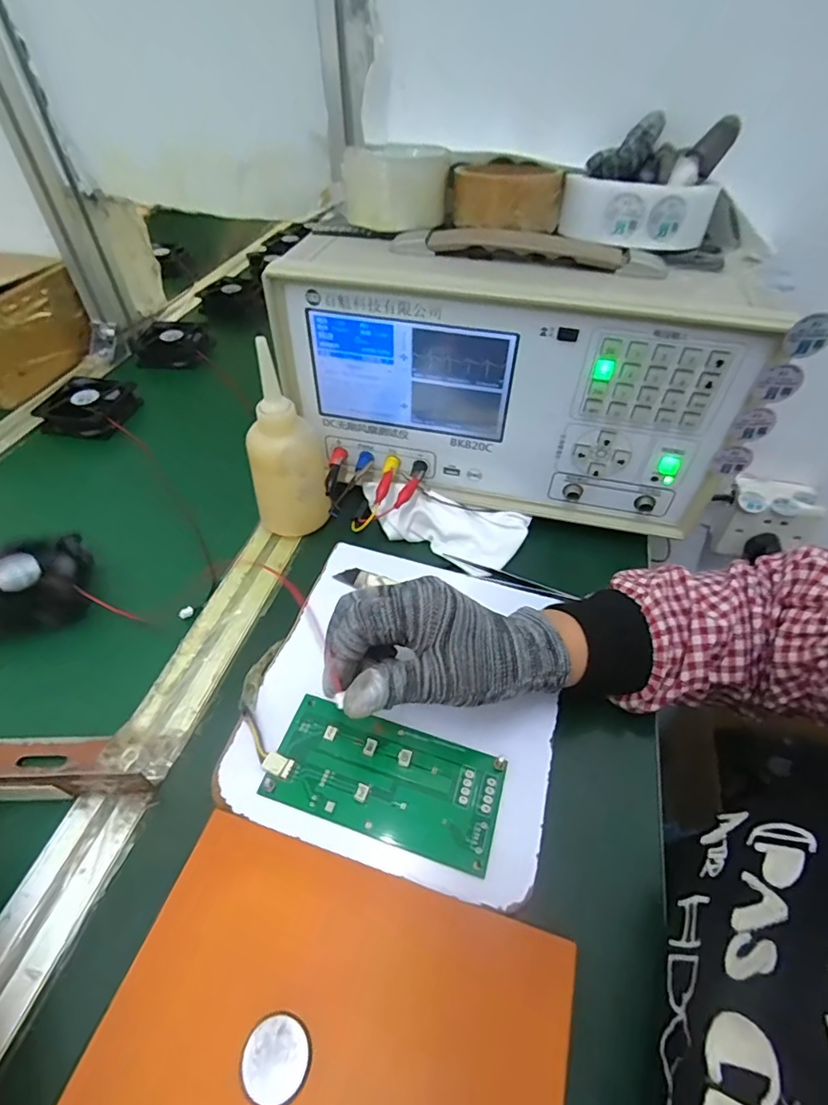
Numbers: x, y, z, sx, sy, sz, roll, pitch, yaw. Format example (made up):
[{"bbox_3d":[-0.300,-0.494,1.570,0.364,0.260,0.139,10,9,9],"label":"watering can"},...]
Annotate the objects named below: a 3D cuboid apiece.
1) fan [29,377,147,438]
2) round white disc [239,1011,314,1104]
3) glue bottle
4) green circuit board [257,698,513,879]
[{"bbox_3d":[-0.361,-0.164,0.572,0.089,0.031,0.074,1,48,1],"label":"fan"},{"bbox_3d":[-0.059,0.218,0.221,0.029,0.004,0.028,0,48,0],"label":"round white disc"},{"bbox_3d":[-0.105,-0.082,0.417,0.062,0.149,0.059,-8,49,-8],"label":"glue bottle"},{"bbox_3d":[-0.017,0.131,0.303,0.133,0.009,0.064,14,50,12],"label":"green circuit board"}]

